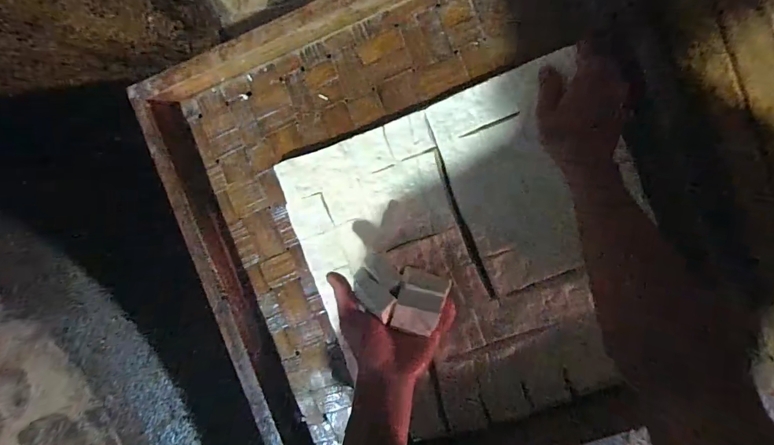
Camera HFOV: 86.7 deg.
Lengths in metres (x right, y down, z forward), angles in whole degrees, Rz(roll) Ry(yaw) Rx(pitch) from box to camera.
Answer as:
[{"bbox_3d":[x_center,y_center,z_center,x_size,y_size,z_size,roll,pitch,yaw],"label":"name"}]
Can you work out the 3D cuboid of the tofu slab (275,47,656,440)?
[{"bbox_3d":[0.095,0.055,0.508,0.372,0.028,0.398,-20,91,9],"label":"tofu slab"}]

